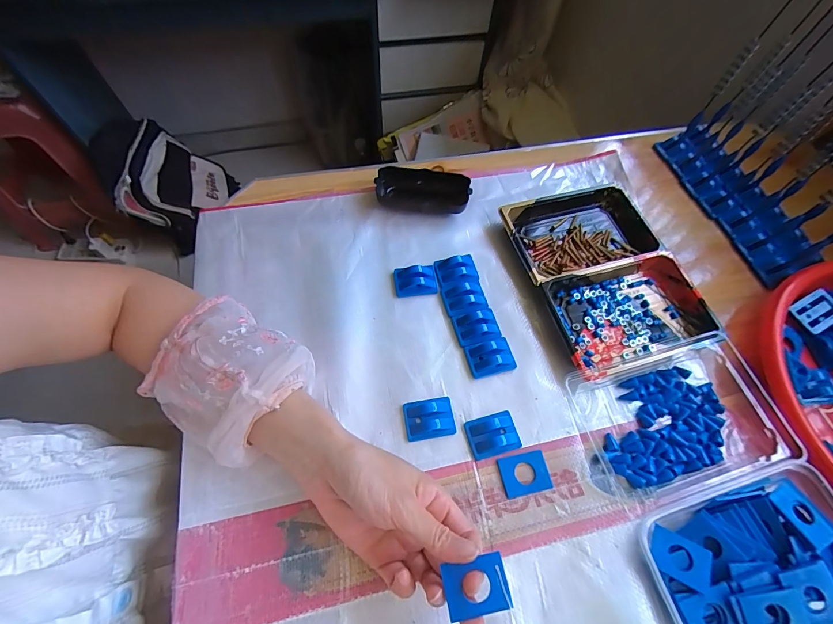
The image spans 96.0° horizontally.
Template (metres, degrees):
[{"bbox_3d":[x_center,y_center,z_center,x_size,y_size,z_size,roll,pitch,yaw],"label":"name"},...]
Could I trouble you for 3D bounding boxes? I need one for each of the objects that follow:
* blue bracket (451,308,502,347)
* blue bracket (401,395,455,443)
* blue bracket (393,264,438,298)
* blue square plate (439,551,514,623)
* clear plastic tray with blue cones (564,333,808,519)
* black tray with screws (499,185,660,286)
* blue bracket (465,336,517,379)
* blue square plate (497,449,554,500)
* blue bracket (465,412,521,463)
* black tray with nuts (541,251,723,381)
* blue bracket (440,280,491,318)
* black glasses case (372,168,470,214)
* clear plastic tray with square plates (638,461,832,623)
[{"bbox_3d":[0.063,0.016,0.381,0.044,0.015,0.036,-12,64,-9],"label":"blue bracket"},{"bbox_3d":[0.012,0.094,0.335,0.044,0.017,0.034,-9,64,-7],"label":"blue bracket"},{"bbox_3d":[-0.001,-0.035,0.397,0.044,0.013,0.033,-7,63,-7],"label":"blue bracket"},{"bbox_3d":[0.038,0.177,0.240,0.040,0.004,0.031,-13,69,-3],"label":"blue square plate"},{"bbox_3d":[0.244,0.091,0.339,0.177,0.026,0.123,-13,64,-9],"label":"clear plastic tray with blue cones"},{"bbox_3d":[0.187,-0.091,0.431,0.161,0.022,0.103,-13,64,-10],"label":"black tray with screws"},{"bbox_3d":[0.074,0.043,0.366,0.045,0.017,0.033,-11,64,-9],"label":"blue bracket"},{"bbox_3d":[0.094,0.139,0.324,0.041,0.004,0.032,-10,64,-8],"label":"blue square plate"},{"bbox_3d":[0.069,0.109,0.334,0.044,0.011,0.034,-12,64,-9],"label":"blue bracket"},{"bbox_3d":[0.218,-0.002,0.383,0.162,0.029,0.106,-13,64,-10],"label":"black tray with nuts"},{"bbox_3d":[0.052,-0.014,0.395,0.045,0.015,0.037,-16,65,-11],"label":"blue bracket"},{"bbox_3d":[0.007,-0.144,0.446,0.107,0.023,0.049,7,63,1],"label":"black glasses case"},{"bbox_3d":[0.261,0.192,0.281,0.154,0.034,0.109,-17,65,-11],"label":"clear plastic tray with square plates"}]

